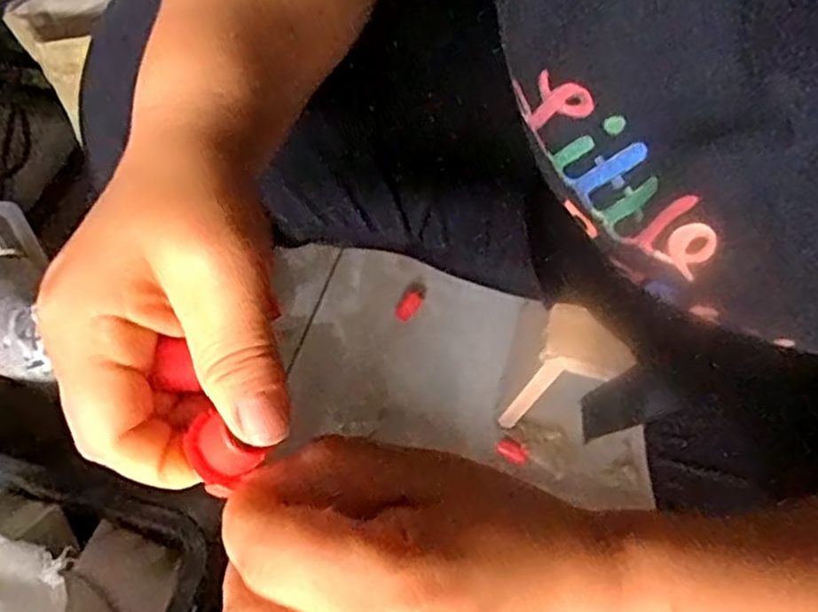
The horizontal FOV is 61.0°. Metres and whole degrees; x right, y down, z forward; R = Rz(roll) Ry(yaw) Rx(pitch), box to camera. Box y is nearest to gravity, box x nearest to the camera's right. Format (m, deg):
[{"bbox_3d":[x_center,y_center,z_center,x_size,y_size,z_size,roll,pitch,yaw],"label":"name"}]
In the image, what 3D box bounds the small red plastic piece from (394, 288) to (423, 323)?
[{"bbox_3d":[0.000,-0.001,0.856,0.023,0.012,0.041,32,66,17],"label":"small red plastic piece"}]

